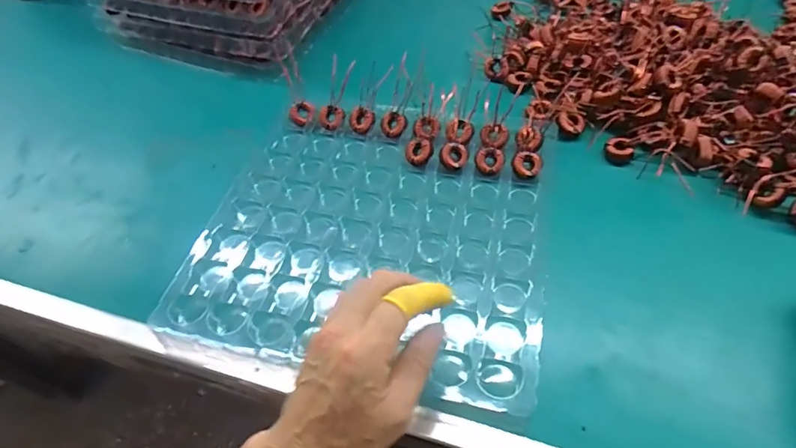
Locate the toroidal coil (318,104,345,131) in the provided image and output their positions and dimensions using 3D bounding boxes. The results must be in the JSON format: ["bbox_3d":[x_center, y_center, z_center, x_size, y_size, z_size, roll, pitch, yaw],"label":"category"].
[{"bbox_3d":[-0.070,-0.111,0.493,0.028,0.005,0.024,13,89,14],"label":"toroidal coil"}]

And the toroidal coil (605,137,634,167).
[{"bbox_3d":[0.207,-0.069,0.440,0.026,0.009,0.025,-3,54,4],"label":"toroidal coil"}]

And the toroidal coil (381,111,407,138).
[{"bbox_3d":[-0.005,-0.102,0.481,0.027,0.007,0.025,-2,85,22],"label":"toroidal coil"}]

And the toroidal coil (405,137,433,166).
[{"bbox_3d":[0.020,-0.070,0.453,0.027,0.007,0.027,-4,79,24],"label":"toroidal coil"}]

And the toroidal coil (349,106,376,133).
[{"bbox_3d":[-0.038,-0.107,0.485,0.026,0.010,0.026,2,95,19],"label":"toroidal coil"}]

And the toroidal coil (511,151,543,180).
[{"bbox_3d":[0.119,-0.054,0.432,0.027,0.007,0.024,12,84,1],"label":"toroidal coil"}]

